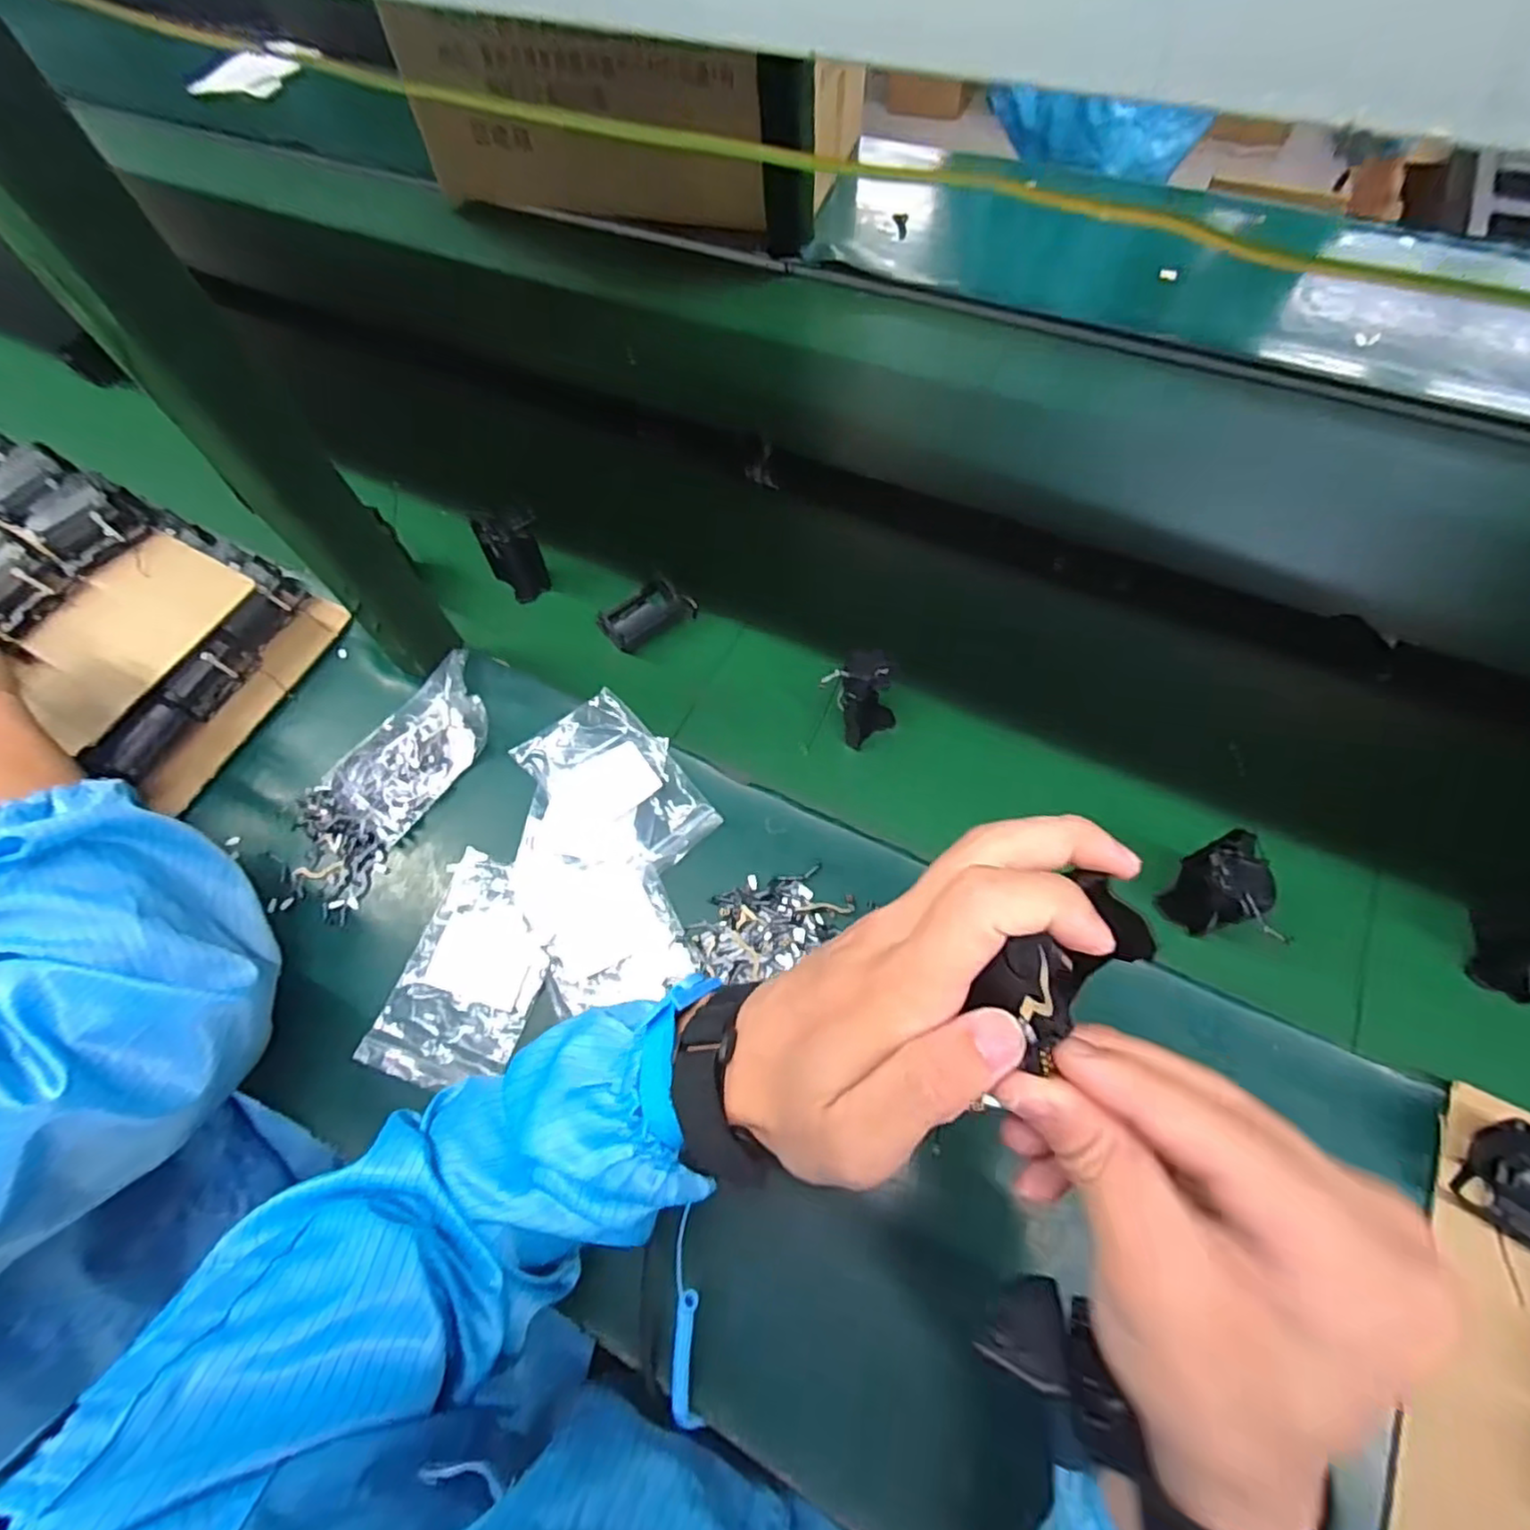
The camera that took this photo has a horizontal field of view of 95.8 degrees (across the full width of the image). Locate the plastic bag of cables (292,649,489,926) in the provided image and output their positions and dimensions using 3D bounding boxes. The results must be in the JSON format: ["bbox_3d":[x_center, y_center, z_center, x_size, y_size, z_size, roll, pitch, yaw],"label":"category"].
[{"bbox_3d":[-0.297,0.005,0.538,0.098,0.030,0.213,27,68,18],"label":"plastic bag of cables"}]

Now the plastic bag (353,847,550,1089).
[{"bbox_3d":[-0.204,0.144,0.483,0.097,0.012,0.149,13,64,12],"label":"plastic bag"}]

